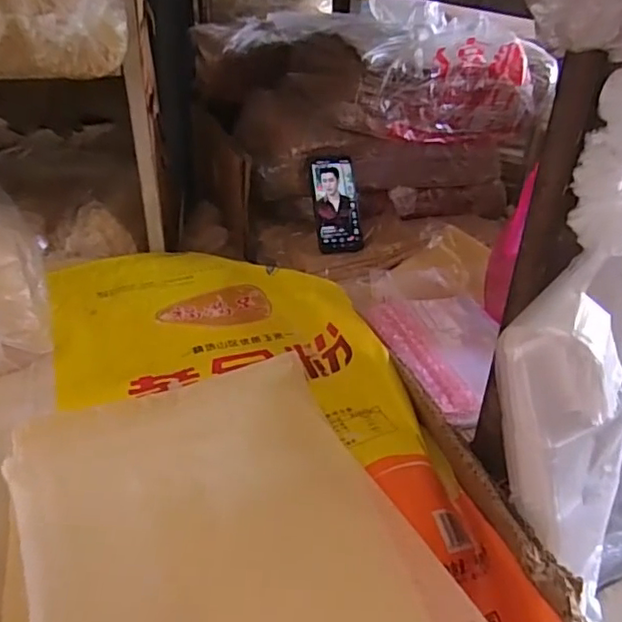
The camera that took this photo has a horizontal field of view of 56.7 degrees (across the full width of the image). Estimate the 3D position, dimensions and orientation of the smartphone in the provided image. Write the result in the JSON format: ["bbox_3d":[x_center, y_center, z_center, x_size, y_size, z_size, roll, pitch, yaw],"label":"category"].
[{"bbox_3d":[0.042,-0.166,0.909,0.070,0.148,0.013,-6,-6,-13],"label":"smartphone"}]

